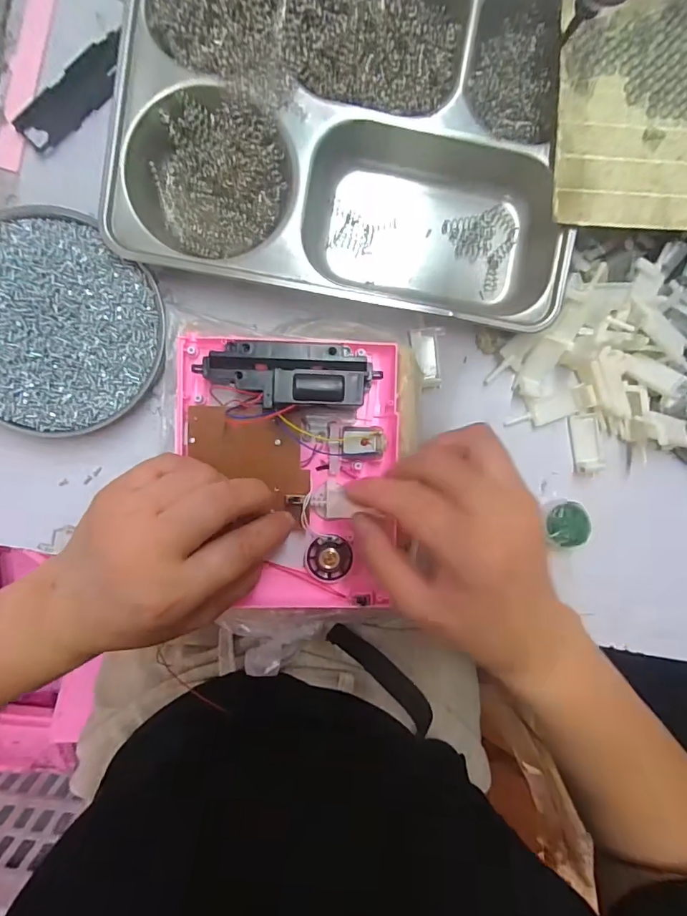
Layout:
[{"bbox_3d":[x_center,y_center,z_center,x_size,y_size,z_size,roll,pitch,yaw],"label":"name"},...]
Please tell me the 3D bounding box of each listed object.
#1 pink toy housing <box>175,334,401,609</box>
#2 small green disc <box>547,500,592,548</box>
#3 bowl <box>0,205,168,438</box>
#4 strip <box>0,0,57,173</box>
[{"bbox_3d":[-0.034,0.011,0.283,0.129,0.039,0.161,3,94,-4],"label":"pink toy housing"},{"bbox_3d":[0.156,0.045,0.338,0.028,0.017,0.033,-3,95,-3],"label":"small green disc"},{"bbox_3d":[-0.182,-0.081,0.299,0.130,0.018,0.128,0,95,-3],"label":"bowl"},{"bbox_3d":[-0.197,-0.243,0.297,0.017,0.004,0.126,15,94,-4],"label":"strip"}]

